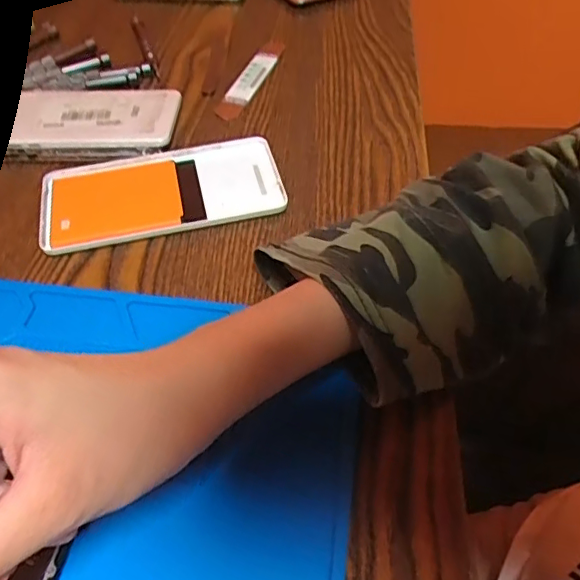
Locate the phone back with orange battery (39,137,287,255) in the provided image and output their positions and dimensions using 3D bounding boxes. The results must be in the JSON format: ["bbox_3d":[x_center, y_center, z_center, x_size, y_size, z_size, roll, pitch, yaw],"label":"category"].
[{"bbox_3d":[-0.083,-0.065,0.372,0.151,0.009,0.080,-13,50,-8],"label":"phone back with orange battery"}]

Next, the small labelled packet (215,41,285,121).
[{"bbox_3d":[-0.033,-0.177,0.468,0.026,0.004,0.120,13,52,13],"label":"small labelled packet"}]

